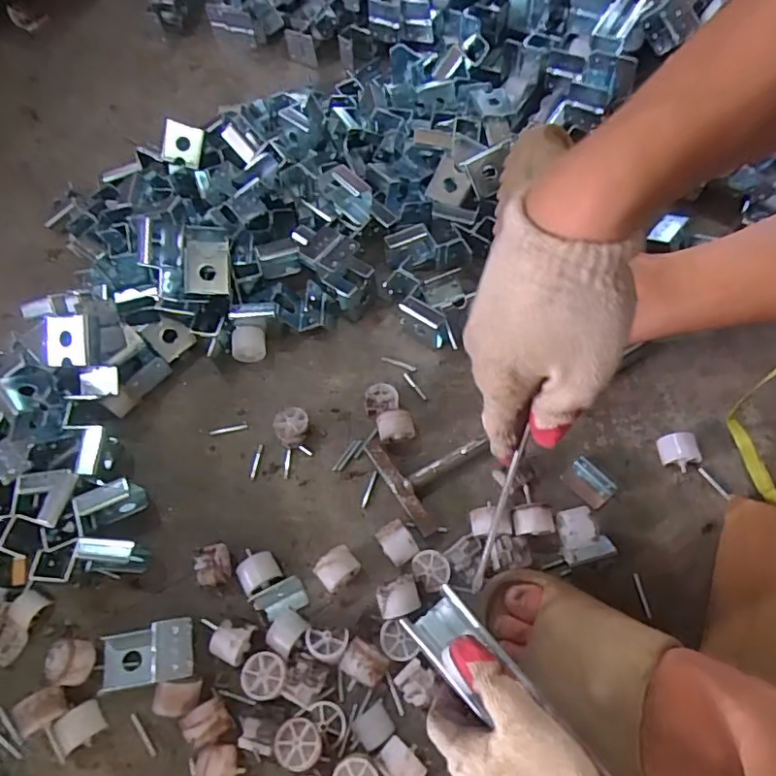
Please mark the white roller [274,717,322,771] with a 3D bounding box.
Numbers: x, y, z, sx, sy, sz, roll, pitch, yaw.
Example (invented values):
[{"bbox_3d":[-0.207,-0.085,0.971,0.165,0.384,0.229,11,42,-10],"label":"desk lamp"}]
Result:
[{"bbox_3d":[-0.068,0.275,0.444,0.034,0.023,0.033,-1,63,3],"label":"white roller"}]

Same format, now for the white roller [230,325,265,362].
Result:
[{"bbox_3d":[-0.150,-0.047,0.615,0.038,0.033,0.029,-14,63,-4],"label":"white roller"}]

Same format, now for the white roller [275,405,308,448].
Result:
[{"bbox_3d":[-0.094,0.040,0.569,0.034,0.025,0.035,-1,63,3],"label":"white roller"}]

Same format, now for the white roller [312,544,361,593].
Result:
[{"bbox_3d":[-0.044,0.159,0.504,0.035,0.031,0.026,-38,67,-15],"label":"white roller"}]

